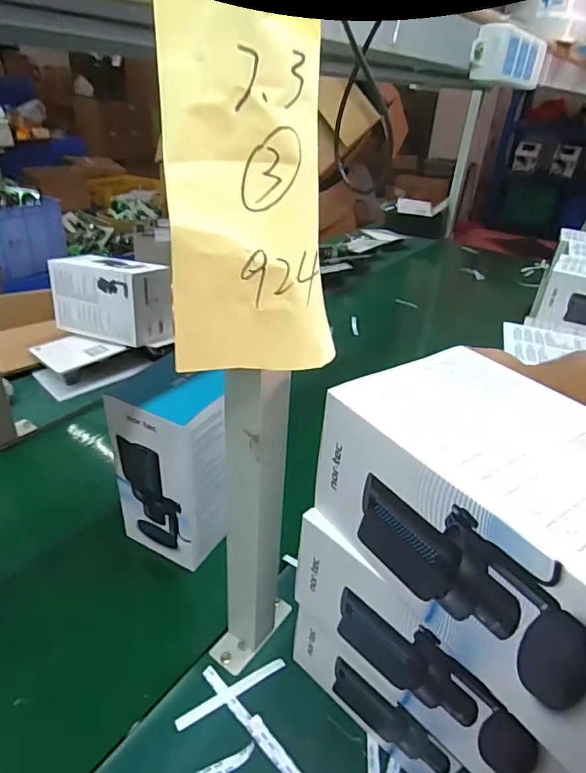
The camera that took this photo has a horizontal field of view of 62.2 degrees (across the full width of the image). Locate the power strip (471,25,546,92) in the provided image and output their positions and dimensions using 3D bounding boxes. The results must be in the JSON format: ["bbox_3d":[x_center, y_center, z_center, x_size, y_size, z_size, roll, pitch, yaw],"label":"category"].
[{"bbox_3d":[0.250,-0.376,0.561,0.034,0.053,0.154,25,38,29],"label":"power strip"}]

